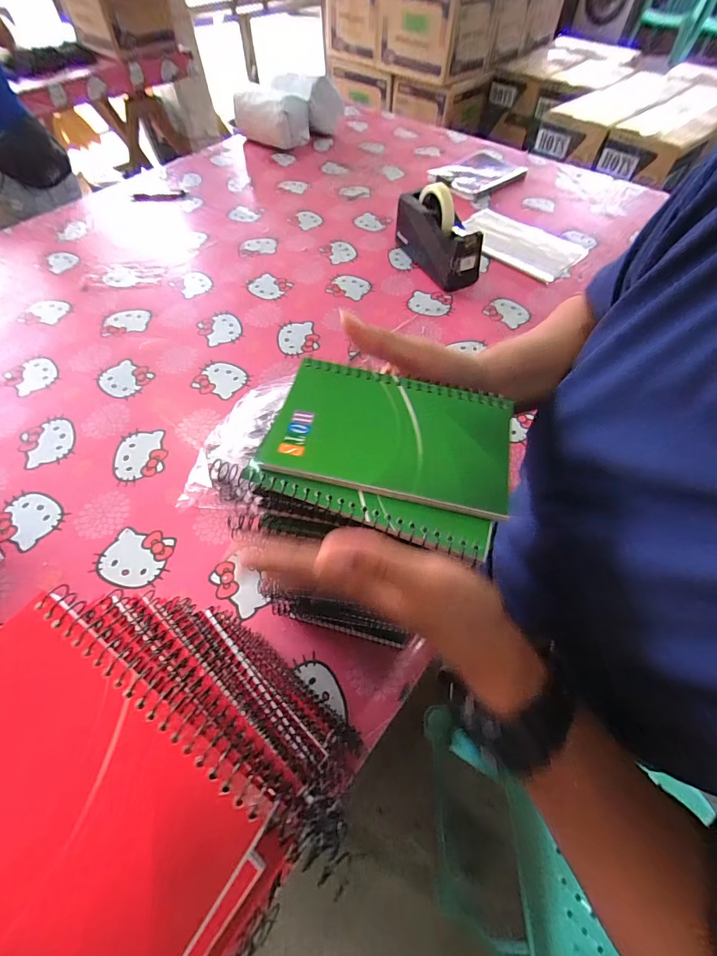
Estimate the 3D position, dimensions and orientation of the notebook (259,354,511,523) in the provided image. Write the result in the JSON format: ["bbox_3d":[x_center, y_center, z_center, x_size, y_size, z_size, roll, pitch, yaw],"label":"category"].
[{"bbox_3d":[0.019,-0.026,0.215,0.129,0.007,0.081,12,61,7],"label":"notebook"}]

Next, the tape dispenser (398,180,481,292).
[{"bbox_3d":[0.154,-0.471,0.730,0.070,0.125,0.195,-26,63,-14],"label":"tape dispenser"}]

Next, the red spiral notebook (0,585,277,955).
[{"bbox_3d":[-0.105,0.116,0.132,0.131,0.014,0.093,33,65,17],"label":"red spiral notebook"}]

